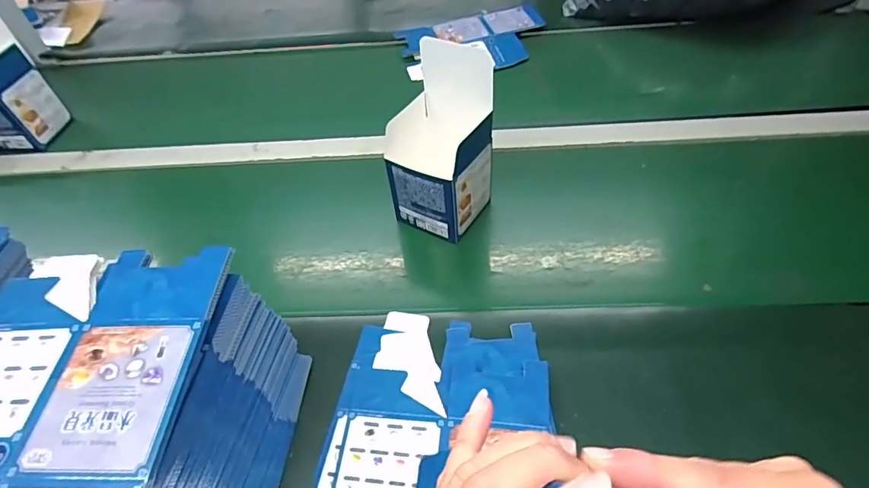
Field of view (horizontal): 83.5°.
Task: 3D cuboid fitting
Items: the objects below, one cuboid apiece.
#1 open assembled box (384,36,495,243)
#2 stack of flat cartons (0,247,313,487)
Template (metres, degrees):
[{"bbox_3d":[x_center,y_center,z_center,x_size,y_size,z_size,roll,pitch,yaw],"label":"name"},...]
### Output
[{"bbox_3d":[0.005,-0.103,0.506,0.094,0.167,0.094,24,56,23],"label":"open assembled box"},{"bbox_3d":[-0.211,0.148,0.324,0.167,0.150,0.238,2,50,7],"label":"stack of flat cartons"}]

